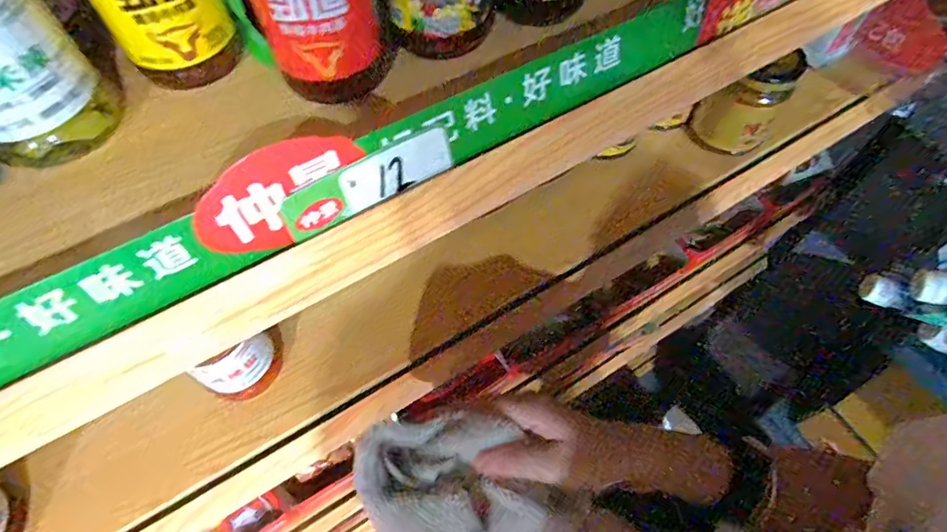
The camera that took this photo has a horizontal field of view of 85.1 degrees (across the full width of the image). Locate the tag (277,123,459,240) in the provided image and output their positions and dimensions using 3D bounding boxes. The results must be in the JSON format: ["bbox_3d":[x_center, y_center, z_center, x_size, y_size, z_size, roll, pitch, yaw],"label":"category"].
[{"bbox_3d":[-0.047,-0.040,0.240,0.084,0.025,0.004,-29,48,-16],"label":"tag"}]

